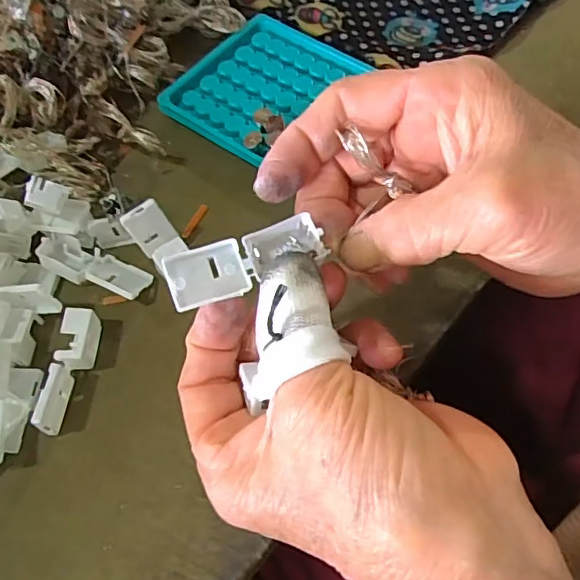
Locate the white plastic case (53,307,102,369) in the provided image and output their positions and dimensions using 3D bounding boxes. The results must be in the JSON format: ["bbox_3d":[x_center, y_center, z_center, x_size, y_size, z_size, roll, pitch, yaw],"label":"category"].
[{"bbox_3d":[-0.096,0.023,0.256,0.014,0.017,0.026,-1,61,2],"label":"white plastic case"}]

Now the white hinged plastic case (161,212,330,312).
[{"bbox_3d":[-0.015,-0.012,0.199,0.060,0.009,0.022,-25,68,-26],"label":"white hinged plastic case"}]

